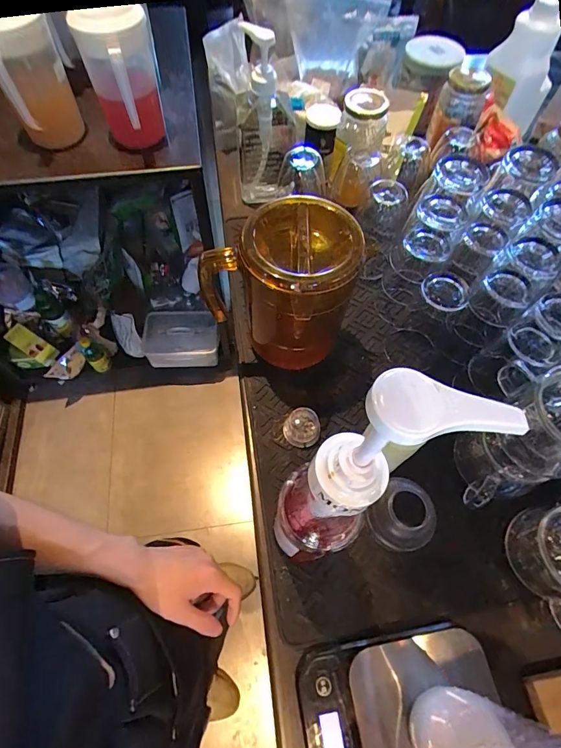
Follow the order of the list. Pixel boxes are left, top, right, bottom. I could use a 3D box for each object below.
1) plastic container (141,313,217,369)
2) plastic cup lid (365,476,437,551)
[{"bbox_3d":[-0.363,-0.123,1.472,0.265,0.122,0.179,-4,63,-3],"label":"plastic container"},{"bbox_3d":[0.152,0.180,0.501,0.074,0.055,0.078,1,63,-1],"label":"plastic cup lid"}]

